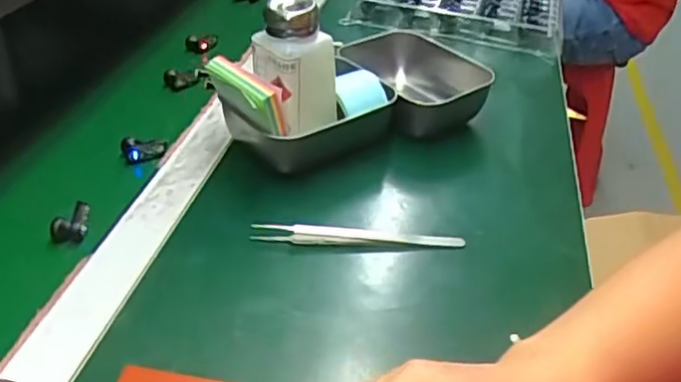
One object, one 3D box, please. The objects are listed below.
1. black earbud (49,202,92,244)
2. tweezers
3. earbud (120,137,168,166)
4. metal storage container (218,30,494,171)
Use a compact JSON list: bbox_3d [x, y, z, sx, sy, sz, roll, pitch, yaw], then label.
[{"bbox_3d":[-0.191,0.022,0.463,0.022,0.016,0.027,2,37,-4],"label":"black earbud"},{"bbox_3d":[0.014,0.033,0.473,0.152,0.015,0.011,2,37,-5],"label":"tweezers"},{"bbox_3d":[-0.164,-0.035,0.546,0.035,0.015,0.017,-5,38,-14],"label":"earbud"},{"bbox_3d":[0.013,-0.079,0.585,0.237,0.060,0.153,-10,39,-20],"label":"metal storage container"}]

